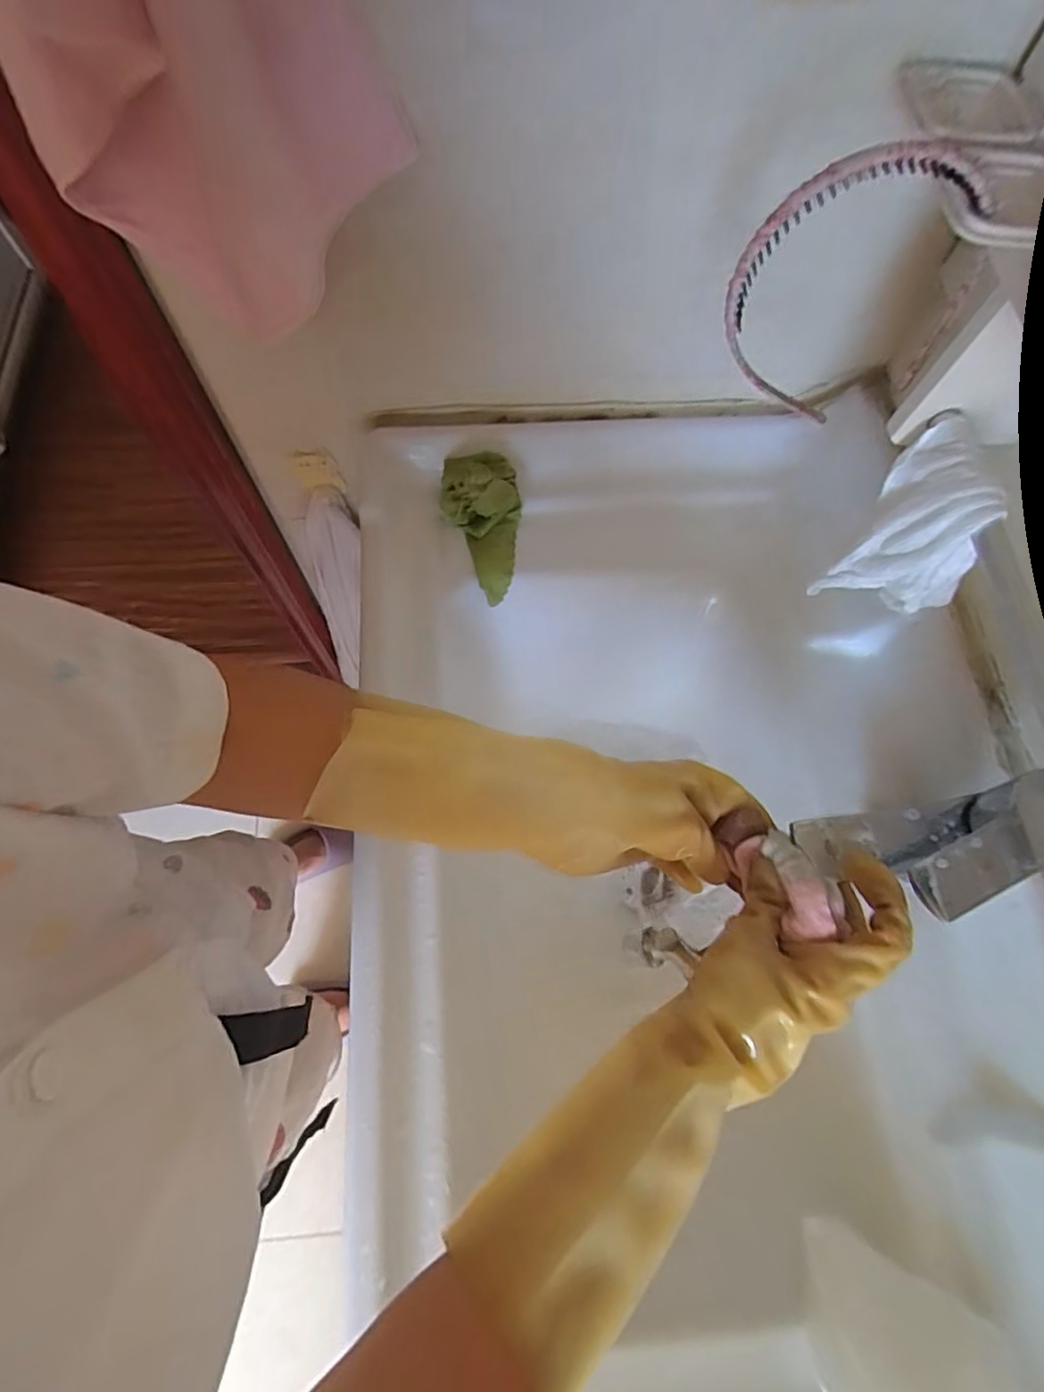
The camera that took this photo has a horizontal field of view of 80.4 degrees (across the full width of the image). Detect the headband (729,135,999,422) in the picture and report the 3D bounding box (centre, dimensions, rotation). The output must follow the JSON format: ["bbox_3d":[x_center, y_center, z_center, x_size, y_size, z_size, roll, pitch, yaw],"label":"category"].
[{"bbox_3d":[0.165,-0.216,0.343,0.107,0.145,0.014,-4,70,-4],"label":"headband"}]

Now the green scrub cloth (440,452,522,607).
[{"bbox_3d":[-0.031,-0.152,0.557,0.067,0.035,0.130,-13,100,-7],"label":"green scrub cloth"}]

